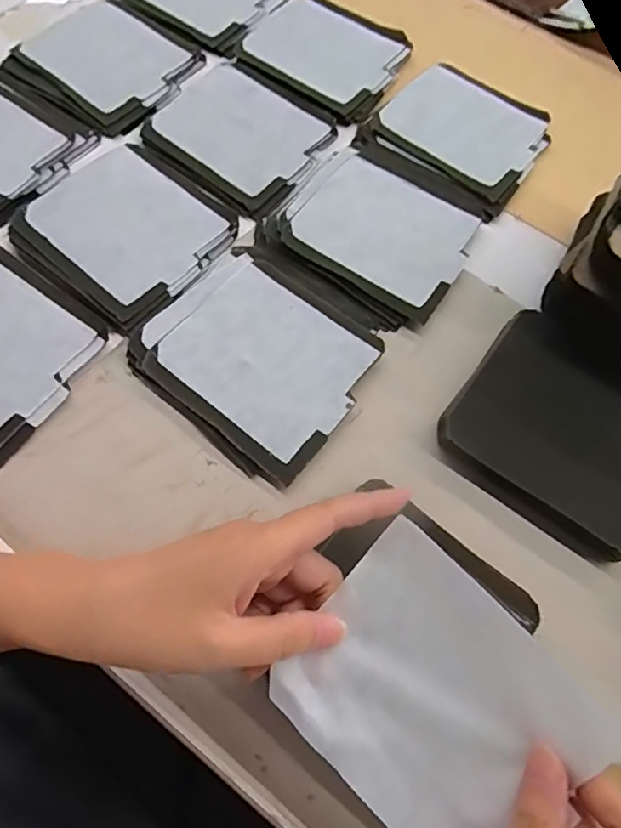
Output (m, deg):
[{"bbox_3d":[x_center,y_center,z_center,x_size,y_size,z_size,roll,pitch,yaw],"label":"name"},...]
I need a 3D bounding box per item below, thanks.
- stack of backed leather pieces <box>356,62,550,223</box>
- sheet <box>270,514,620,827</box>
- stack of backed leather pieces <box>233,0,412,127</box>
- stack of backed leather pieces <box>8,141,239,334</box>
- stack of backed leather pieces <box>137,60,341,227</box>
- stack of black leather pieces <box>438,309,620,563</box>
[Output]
[{"bbox_3d":[0.137,-0.255,0.497,0.141,0.011,0.143,37,69,12],"label":"stack of backed leather pieces"},{"bbox_3d":[0.058,0.130,0.247,0.131,0.025,0.100,42,70,14],"label":"sheet"},{"bbox_3d":[0.017,-0.351,0.537,0.151,0.008,0.135,37,69,12],"label":"stack of backed leather pieces"},{"bbox_3d":[-0.143,-0.146,0.437,0.146,0.009,0.134,39,70,13],"label":"stack of backed leather pieces"},{"bbox_3d":[-0.060,-0.247,0.486,0.144,0.009,0.134,36,69,12],"label":"stack of backed leather pieces"},{"bbox_3d":[0.171,0.010,0.380,0.136,0.017,0.128,35,69,11],"label":"stack of black leather pieces"}]

